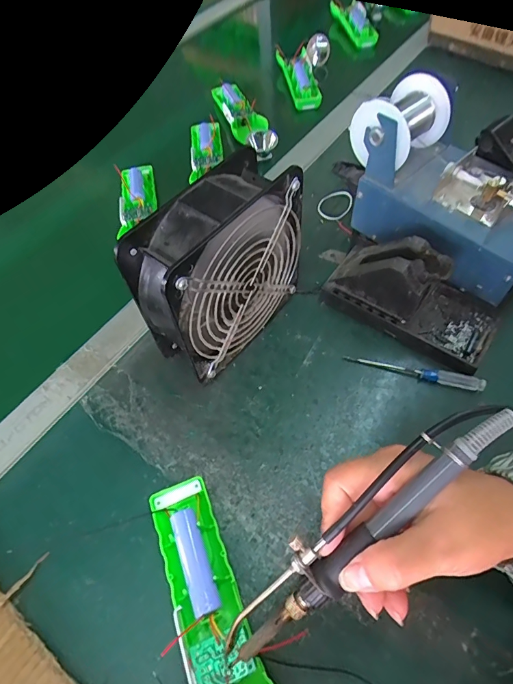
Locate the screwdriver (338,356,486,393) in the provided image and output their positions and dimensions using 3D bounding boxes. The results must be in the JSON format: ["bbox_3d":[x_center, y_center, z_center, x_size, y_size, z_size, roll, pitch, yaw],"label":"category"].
[{"bbox_3d":[0.141,0.025,0.355,0.120,0.013,0.008,15,58,13],"label":"screwdriver"}]

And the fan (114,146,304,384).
[{"bbox_3d":[-0.028,-0.055,0.336,0.061,0.151,0.151,32,64,22],"label":"fan"}]

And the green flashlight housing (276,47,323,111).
[{"bbox_3d":[0.070,-0.441,0.656,0.048,0.030,0.155,-8,56,-1],"label":"green flashlight housing"}]

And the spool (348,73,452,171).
[{"bbox_3d":[0.140,-0.213,0.379,0.075,0.054,0.065,-37,62,-19],"label":"spool"}]

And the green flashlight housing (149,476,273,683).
[{"bbox_3d":[-0.031,0.169,0.258,0.044,0.026,0.159,-23,57,-12],"label":"green flashlight housing"}]

